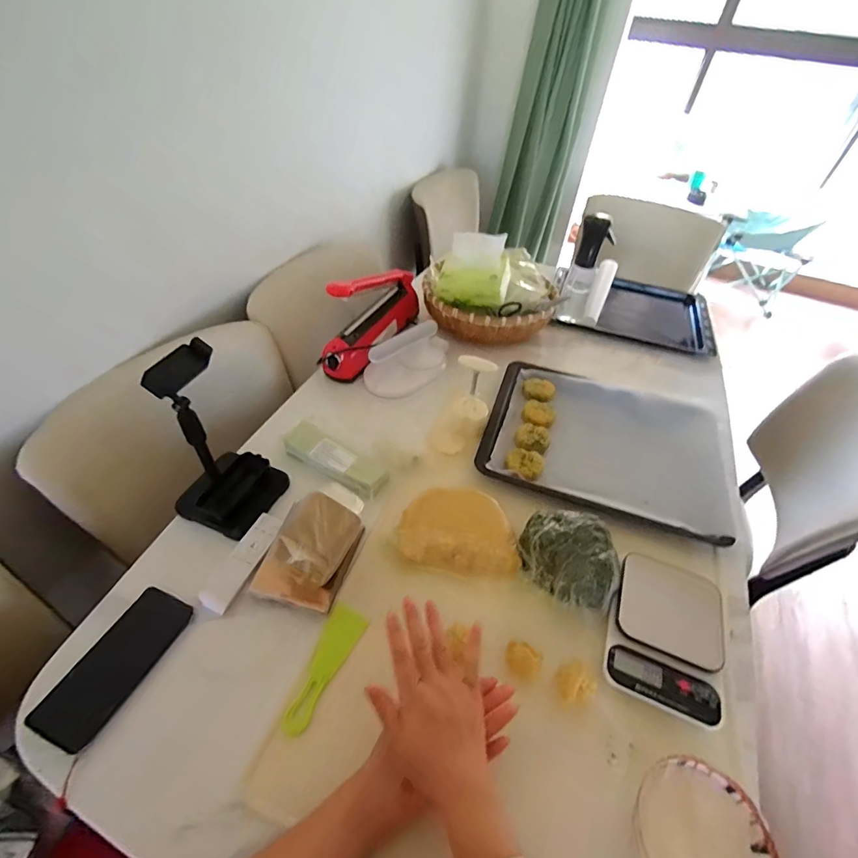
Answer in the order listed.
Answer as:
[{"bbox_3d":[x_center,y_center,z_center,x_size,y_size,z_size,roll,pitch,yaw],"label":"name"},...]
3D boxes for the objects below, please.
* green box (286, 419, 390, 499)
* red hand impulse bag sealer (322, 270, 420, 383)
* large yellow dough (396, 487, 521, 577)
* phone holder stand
[{"bbox_3d":[-0.152,0.048,0.694,0.183,0.034,0.061,25,49,19],"label":"green box"},{"bbox_3d":[-0.111,-0.247,0.882,0.067,0.169,0.299,21,48,15],"label":"red hand impulse bag sealer"},{"bbox_3d":[0.042,0.145,0.614,0.170,0.051,0.106,8,46,3],"label":"large yellow dough"},{"bbox_3d":[-0.284,0.014,0.558,0.111,0.233,0.118,15,47,10],"label":"phone holder stand"}]

